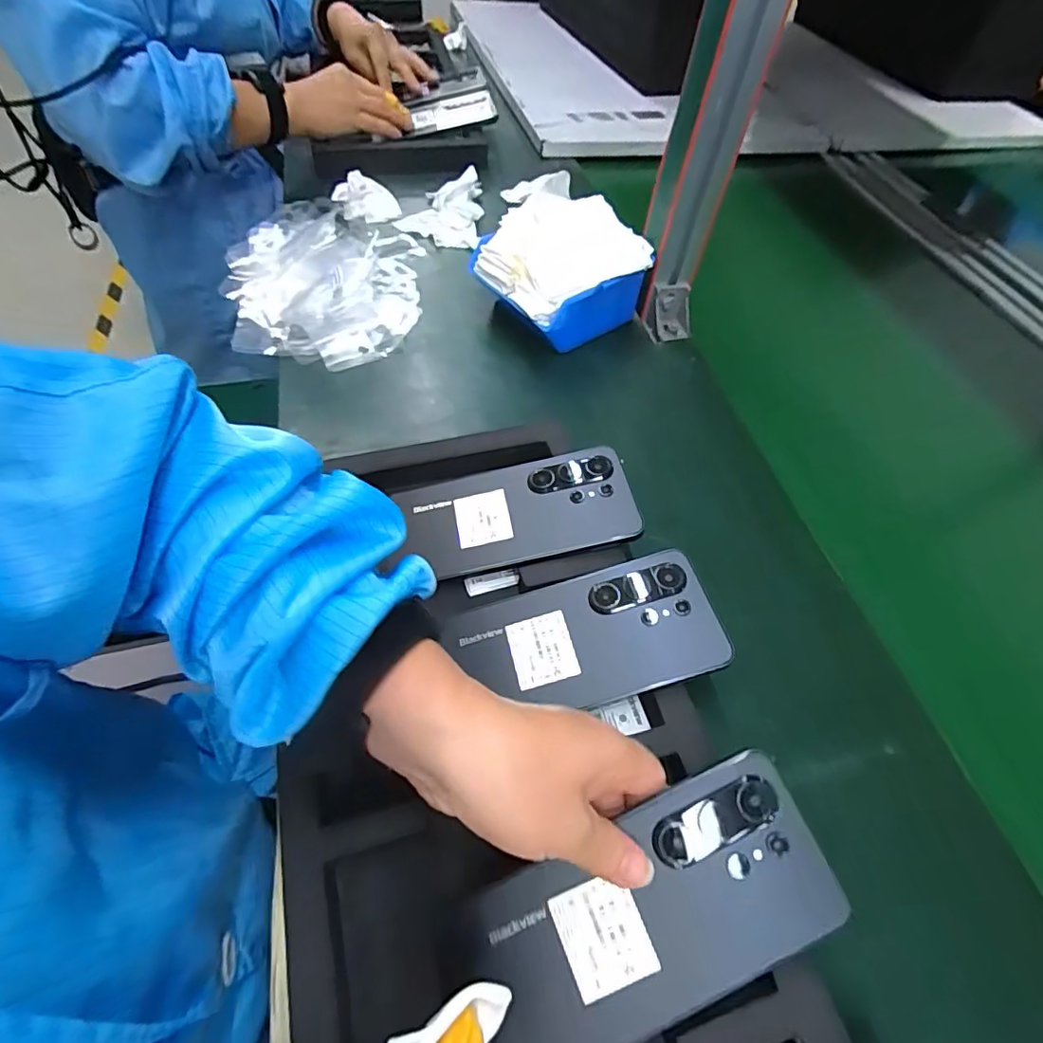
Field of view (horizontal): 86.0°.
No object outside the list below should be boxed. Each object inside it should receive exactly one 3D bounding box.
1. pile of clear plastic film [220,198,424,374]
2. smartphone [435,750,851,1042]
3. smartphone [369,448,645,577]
[{"bbox_3d":[-0.185,-0.239,0.536,0.189,0.053,0.210,-8,56,-11],"label":"pile of clear plastic film"},{"bbox_3d":[0.052,0.172,0.241,0.165,0.004,0.077,-25,74,-5],"label":"smartphone"},{"bbox_3d":[-0.003,-0.007,0.379,0.154,0.005,0.076,-12,57,0],"label":"smartphone"}]

